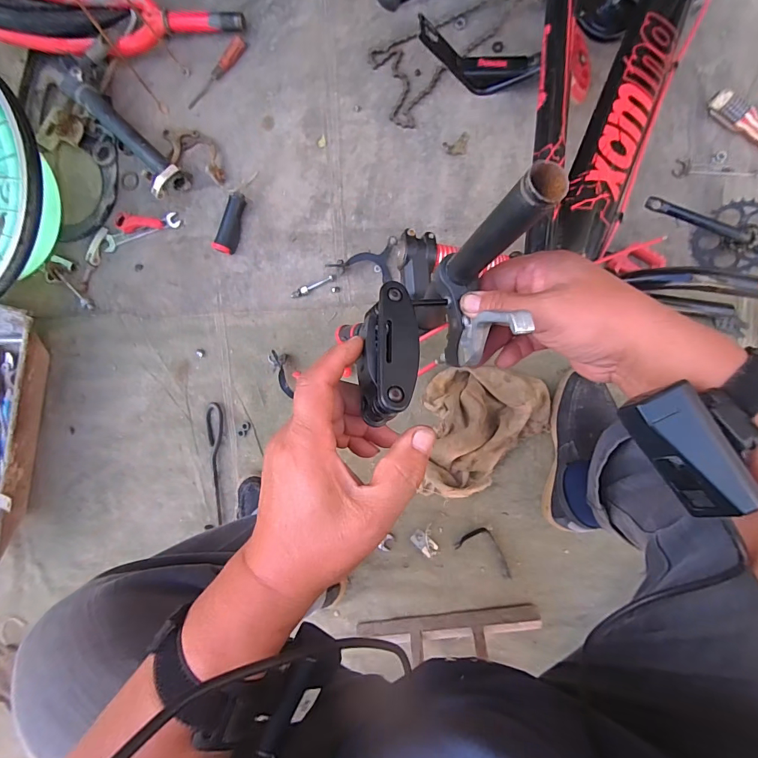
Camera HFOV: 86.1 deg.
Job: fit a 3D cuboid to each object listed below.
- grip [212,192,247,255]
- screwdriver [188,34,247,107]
[{"bbox_3d":[-0.262,-0.274,0.714,0.034,0.025,0.103,17,95,4],"label":"grip"},{"bbox_3d":[-0.285,-0.535,0.706,0.144,0.018,0.024,-44,89,6],"label":"screwdriver"}]

